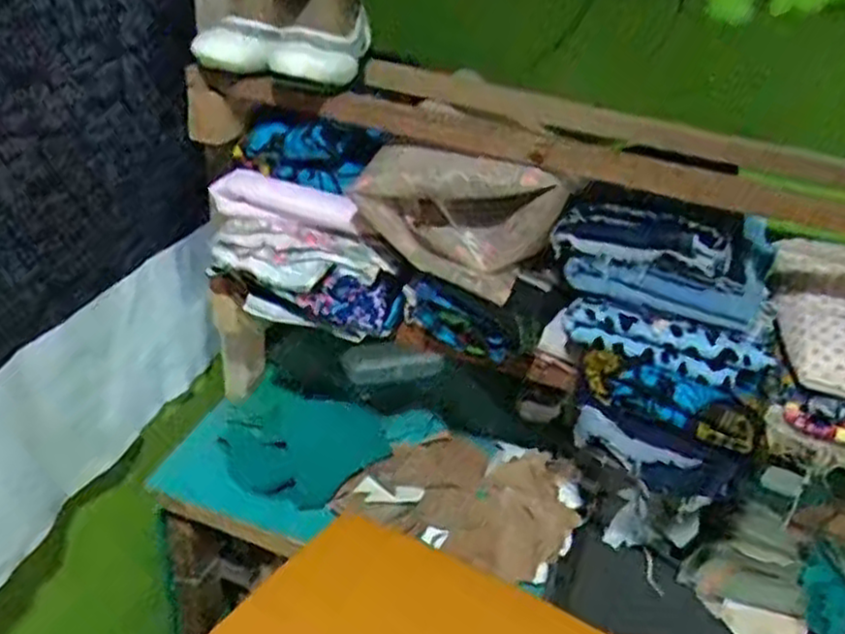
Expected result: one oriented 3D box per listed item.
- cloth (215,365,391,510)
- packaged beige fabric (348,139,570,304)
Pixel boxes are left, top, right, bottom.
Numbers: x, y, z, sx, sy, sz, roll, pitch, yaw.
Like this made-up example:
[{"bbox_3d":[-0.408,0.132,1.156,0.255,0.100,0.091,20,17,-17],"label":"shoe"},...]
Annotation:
[{"bbox_3d":[-0.166,0.168,1.034,0.213,0.020,0.171,19,51,14],"label":"cloth"},{"bbox_3d":[0.037,-0.104,0.788,0.218,0.129,0.056,14,33,12],"label":"packaged beige fabric"}]

